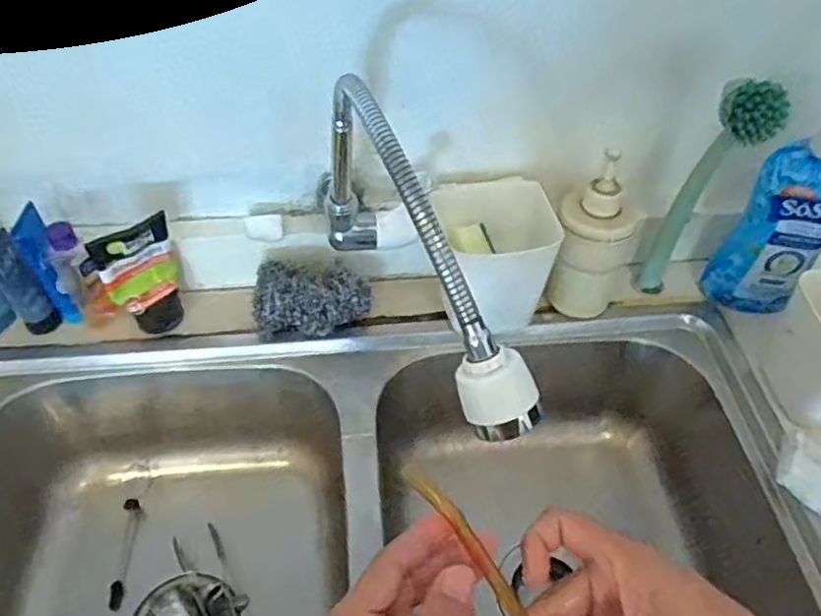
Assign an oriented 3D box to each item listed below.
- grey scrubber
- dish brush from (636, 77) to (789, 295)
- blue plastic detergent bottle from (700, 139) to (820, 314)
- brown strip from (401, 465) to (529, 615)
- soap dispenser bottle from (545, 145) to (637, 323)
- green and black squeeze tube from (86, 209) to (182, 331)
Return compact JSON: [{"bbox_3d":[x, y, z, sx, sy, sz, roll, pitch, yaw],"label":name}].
[{"bbox_3d":[-0.100,-0.005,0.668,0.114,0.078,0.072,-6,51,-7],"label":"grey scrubber"},{"bbox_3d":[0.282,-0.106,0.618,0.052,0.267,0.058,26,54,18],"label":"dish brush"},{"bbox_3d":[0.362,-0.065,0.642,0.082,0.203,0.040,25,54,17],"label":"blue plastic detergent bottle"},{"bbox_3d":[0.041,0.135,0.323,0.010,0.011,0.144,-38,98,-28],"label":"brown strip"},{"bbox_3d":[0.180,-0.065,0.638,0.073,0.158,0.072,22,53,15],"label":"soap dispenser bottle"},{"bbox_3d":[-0.258,-0.021,0.640,0.071,0.138,0.037,-27,57,-22],"label":"green and black squeeze tube"}]

